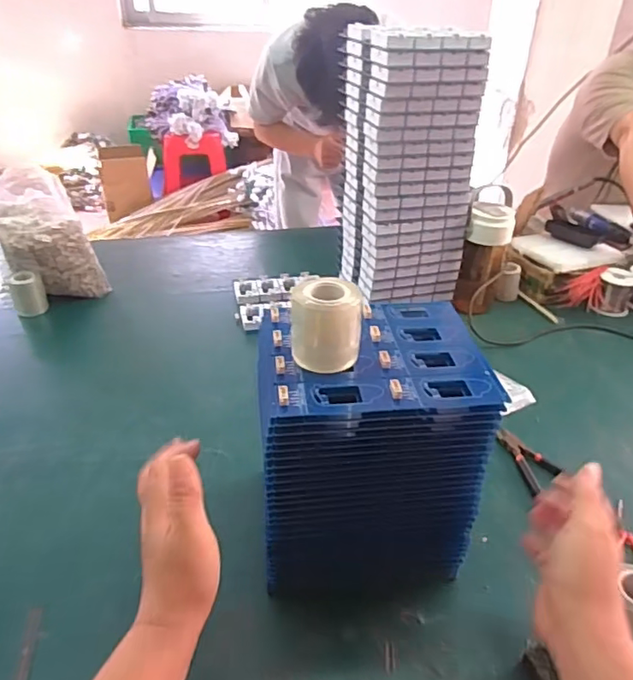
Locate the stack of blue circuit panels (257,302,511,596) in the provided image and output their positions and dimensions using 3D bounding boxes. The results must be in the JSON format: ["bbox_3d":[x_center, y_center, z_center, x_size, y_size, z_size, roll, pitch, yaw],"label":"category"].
[{"bbox_3d":[0.045,0.103,0.550,0.192,0.215,0.150,-4,34,-8],"label":"stack of blue circuit panels"}]

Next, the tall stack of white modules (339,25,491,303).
[{"bbox_3d":[0.146,-0.263,0.914,0.188,0.411,0.149,-4,34,-8],"label":"tall stack of white modules"}]

